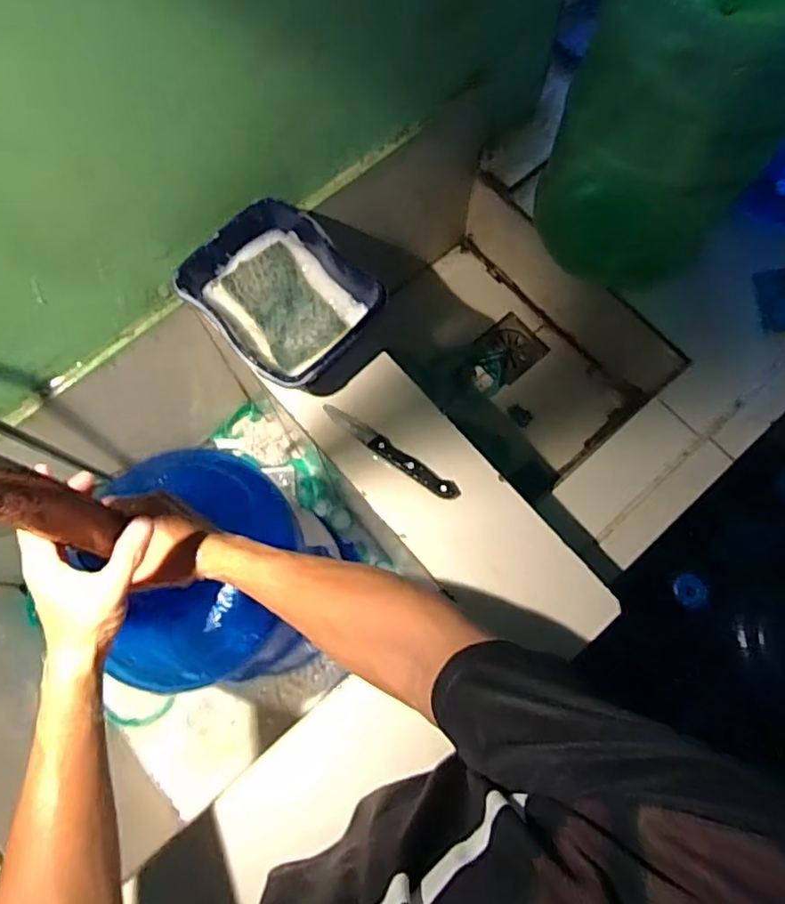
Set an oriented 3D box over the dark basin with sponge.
[{"bbox_3d":[-0.122,-0.168,0.685,0.163,0.076,0.207,-43,78,-12],"label":"dark basin with sponge"}]

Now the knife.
[{"bbox_3d":[-0.003,-0.001,0.671,0.175,0.007,0.022,33,76,9],"label":"knife"}]

